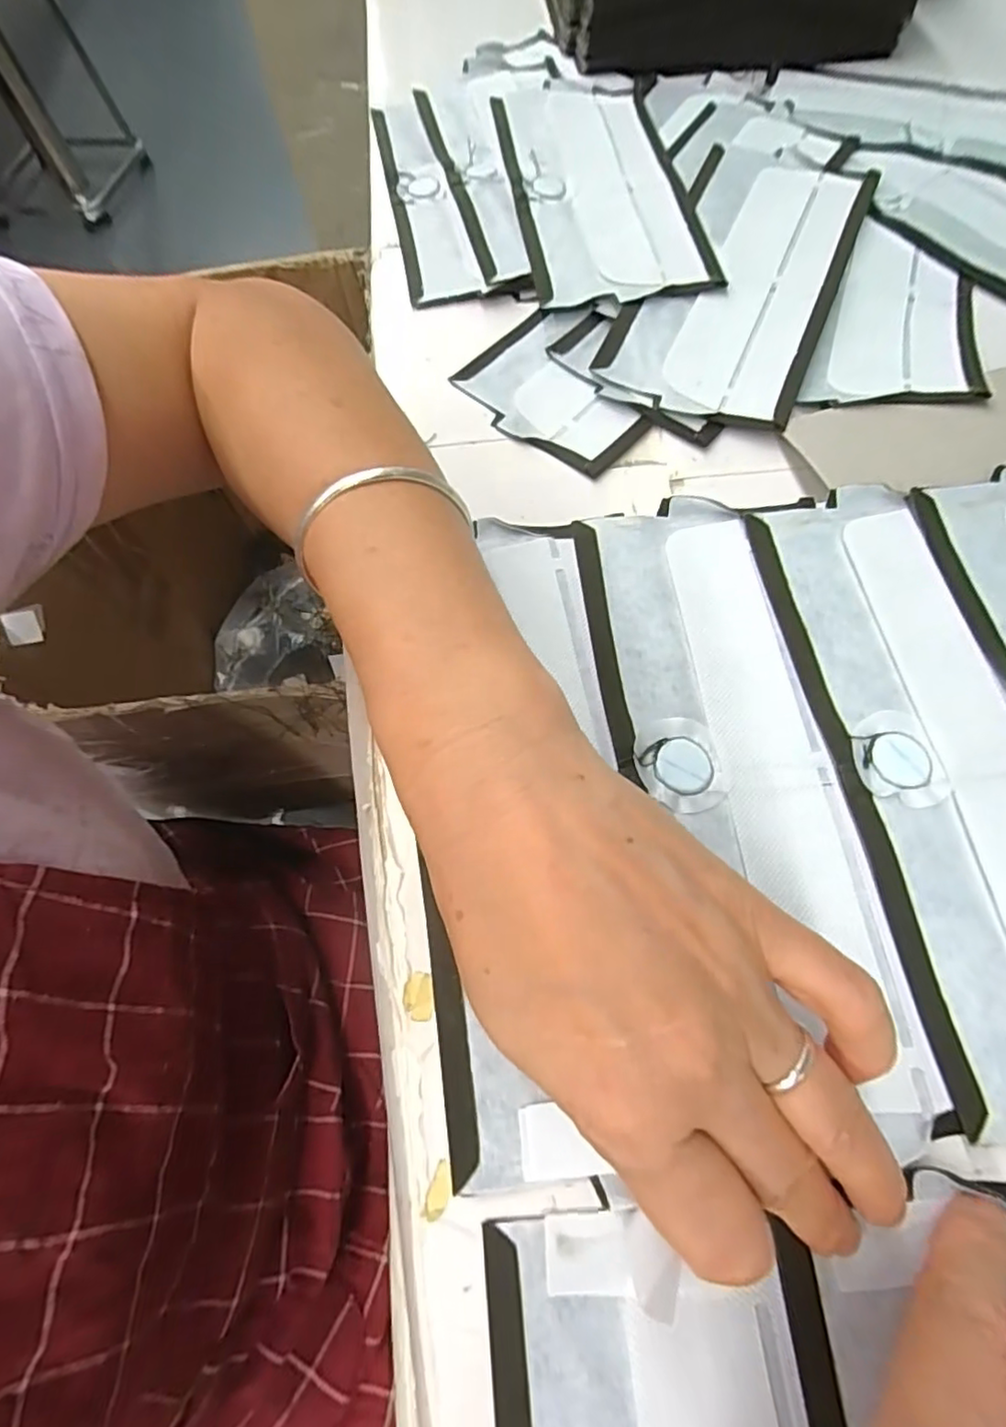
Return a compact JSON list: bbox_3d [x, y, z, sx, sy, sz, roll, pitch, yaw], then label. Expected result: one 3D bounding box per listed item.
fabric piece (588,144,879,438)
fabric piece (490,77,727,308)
[{"bbox_3d":[0.142,-0.259,0.366,0.106,0.014,0.230,22,72,11],"label":"fabric piece"},{"bbox_3d":[0.062,-0.350,0.408,0.113,0.014,0.244,-4,66,-3],"label":"fabric piece"}]

